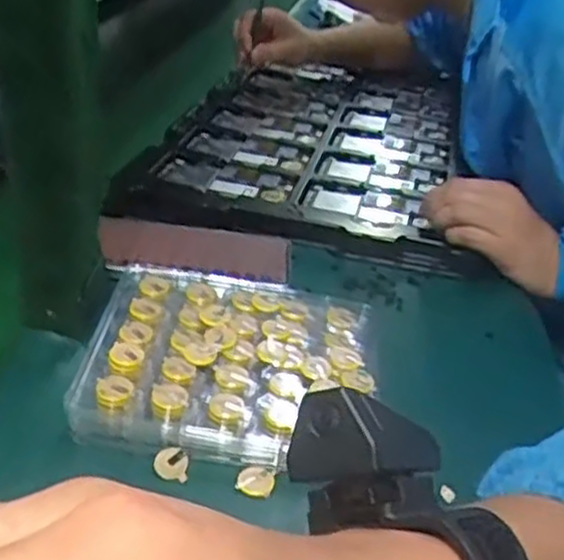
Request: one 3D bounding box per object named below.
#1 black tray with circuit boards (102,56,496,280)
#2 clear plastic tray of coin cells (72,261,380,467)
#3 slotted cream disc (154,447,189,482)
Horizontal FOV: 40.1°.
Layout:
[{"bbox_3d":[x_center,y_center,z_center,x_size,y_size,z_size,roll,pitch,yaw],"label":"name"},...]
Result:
[{"bbox_3d":[0.043,-0.157,0.829,0.294,0.031,0.466,10,30,8],"label":"black tray with circuit boards"},{"bbox_3d":[-0.031,0.044,0.476,0.163,0.021,0.149,9,35,0],"label":"clear plastic tray of coin cells"},{"bbox_3d":[-0.059,0.099,0.417,0.019,0.017,0.004,10,-15,5],"label":"slotted cream disc"}]

